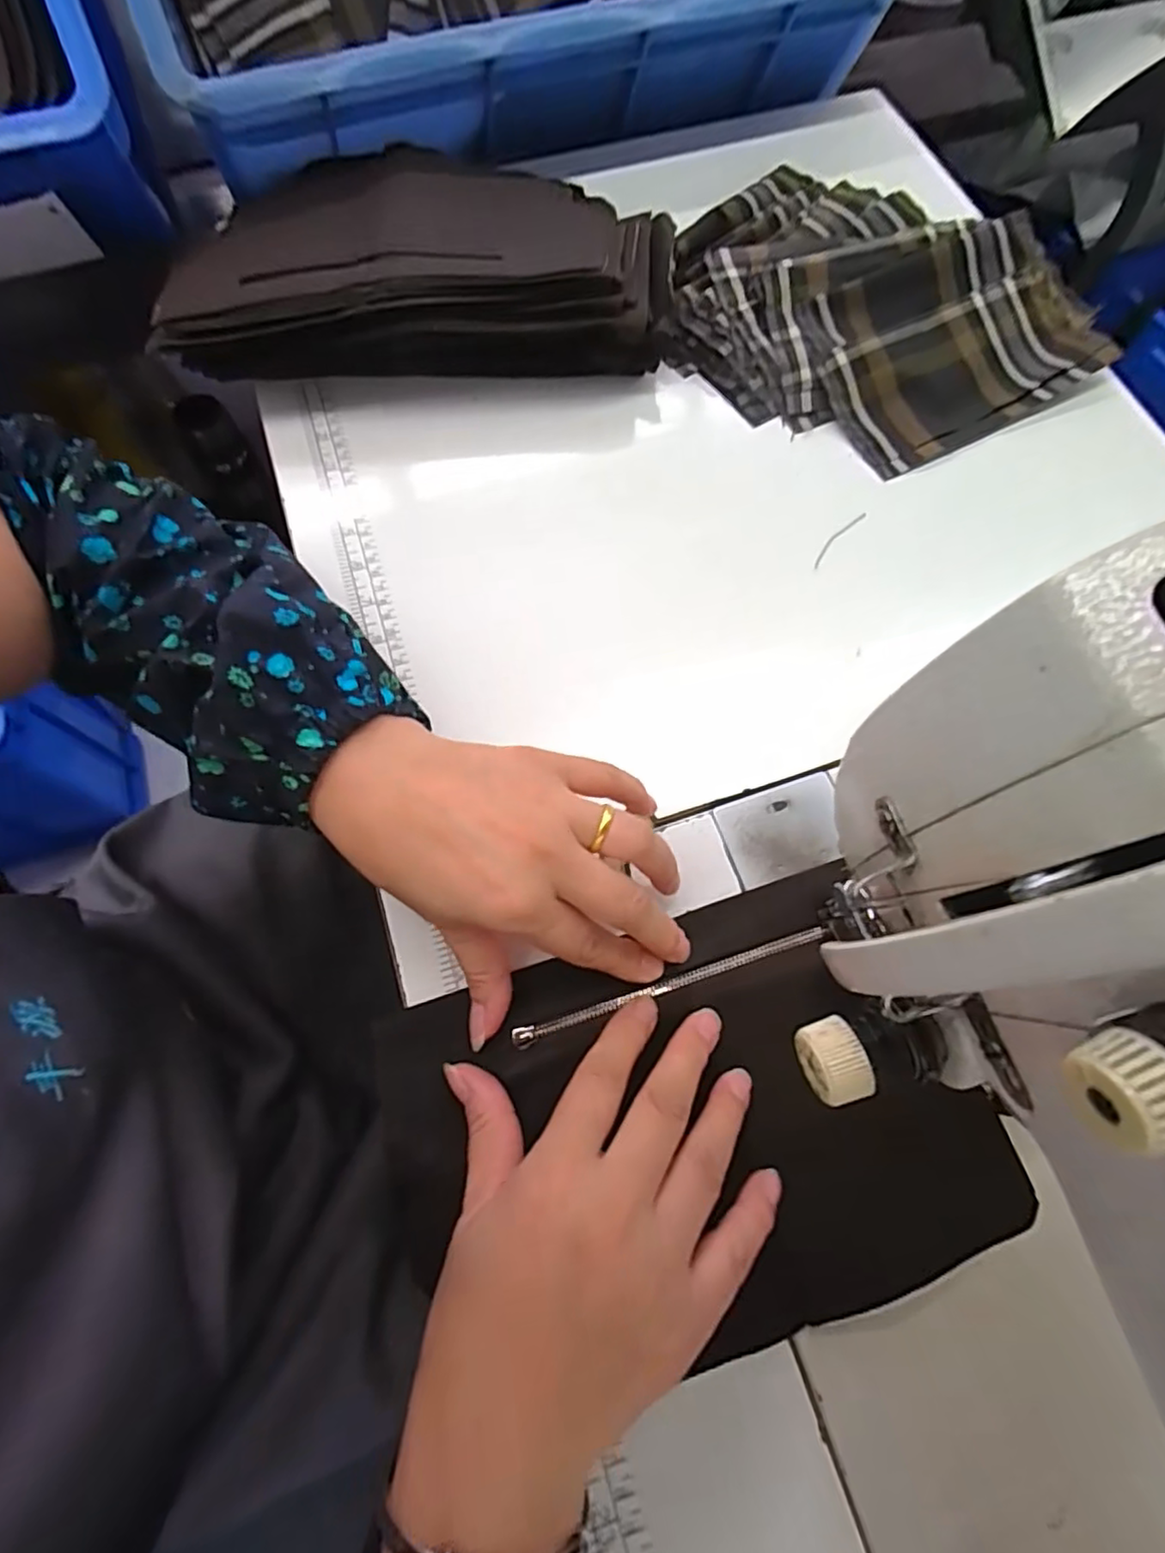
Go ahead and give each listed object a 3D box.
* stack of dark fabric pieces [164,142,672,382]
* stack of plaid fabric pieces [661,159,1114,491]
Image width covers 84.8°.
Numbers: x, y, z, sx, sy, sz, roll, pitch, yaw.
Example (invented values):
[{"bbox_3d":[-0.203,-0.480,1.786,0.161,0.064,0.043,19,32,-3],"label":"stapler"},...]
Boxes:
[{"bbox_3d":[-0.104,-0.330,0.405,0.310,0.057,0.186,-6,72,-2],"label":"stack of dark fabric pieces"},{"bbox_3d":[0.195,-0.304,0.422,0.261,0.041,0.208,31,75,9],"label":"stack of plaid fabric pieces"}]

